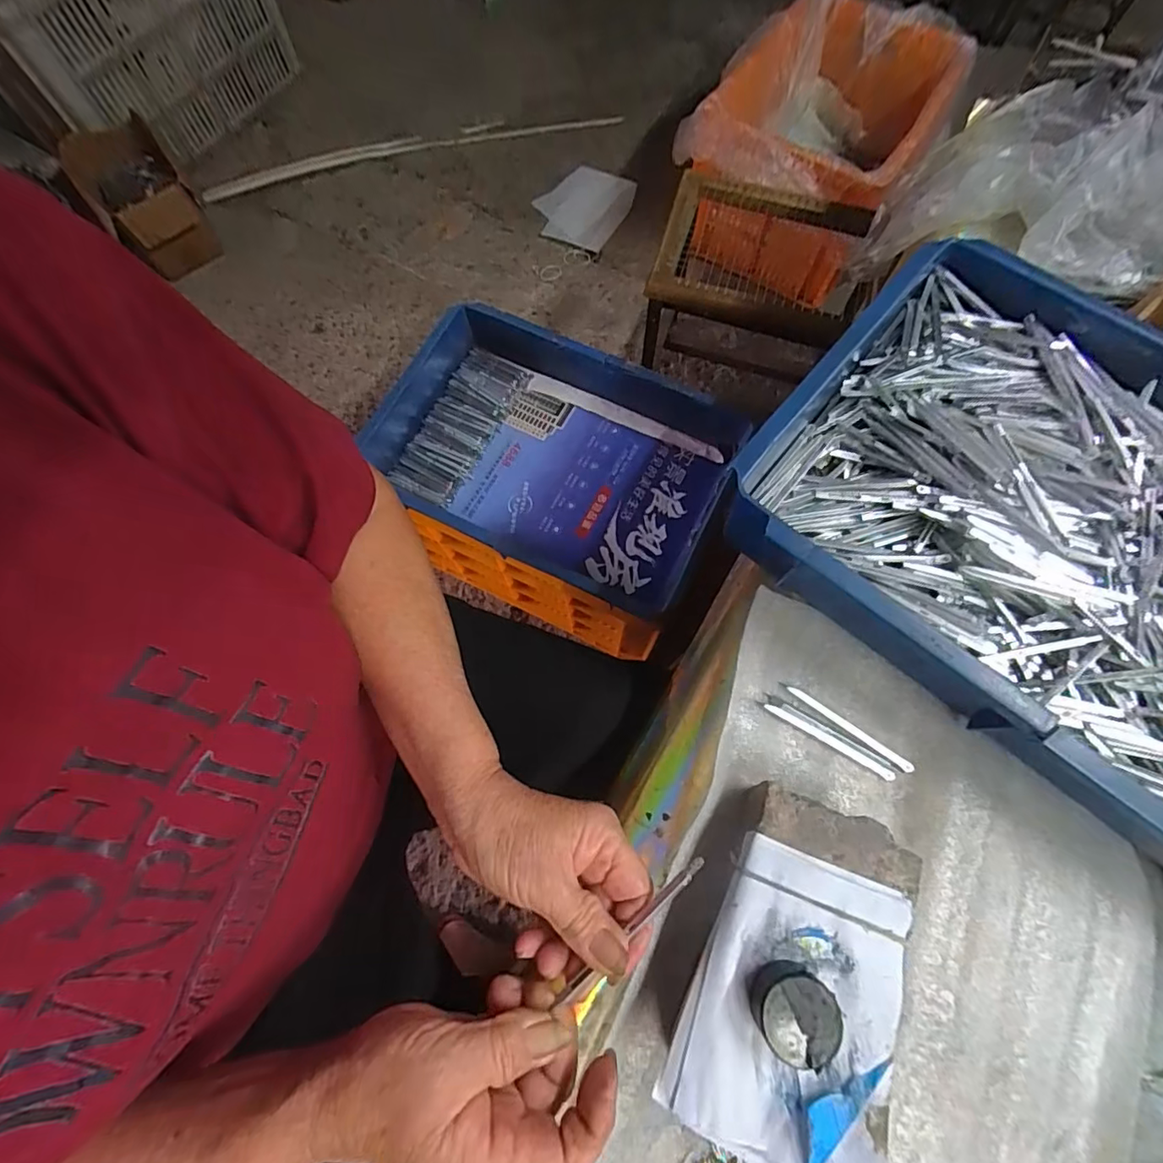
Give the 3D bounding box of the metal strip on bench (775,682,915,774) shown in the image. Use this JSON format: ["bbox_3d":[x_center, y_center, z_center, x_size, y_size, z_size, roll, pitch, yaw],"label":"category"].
[{"bbox_3d":[0.174,0.095,0.362,0.093,0.004,0.008,34,75,11],"label":"metal strip on bench"}]

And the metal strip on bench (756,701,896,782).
[{"bbox_3d":[0.158,0.101,0.355,0.092,0.005,0.007,30,74,10],"label":"metal strip on bench"}]

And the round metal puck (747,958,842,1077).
[{"bbox_3d":[0.105,0.212,0.269,0.036,0.022,0.037,0,71,0],"label":"round metal puck"}]

